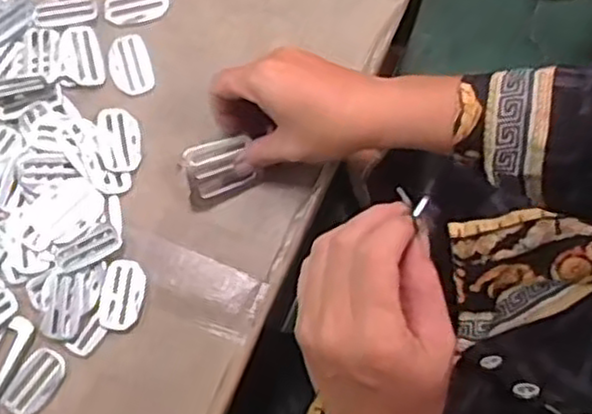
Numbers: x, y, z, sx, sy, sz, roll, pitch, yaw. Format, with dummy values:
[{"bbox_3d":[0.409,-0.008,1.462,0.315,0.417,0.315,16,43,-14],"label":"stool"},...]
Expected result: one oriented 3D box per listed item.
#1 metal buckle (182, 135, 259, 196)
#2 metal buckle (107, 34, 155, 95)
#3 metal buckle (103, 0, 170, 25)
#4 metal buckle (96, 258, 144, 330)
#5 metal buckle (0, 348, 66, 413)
[{"bbox_3d":[-0.053,-0.028,0.509,0.041,0.010,0.036,-19,100,-7],"label":"metal buckle"},{"bbox_3d":[-0.120,-0.102,0.534,0.030,0.004,0.044,-20,77,-4],"label":"metal buckle"},{"bbox_3d":[-0.116,-0.147,0.541,0.047,0.004,0.024,-14,77,-3],"label":"metal buckle"},{"bbox_3d":[-0.116,0.059,0.501,0.029,0.005,0.046,10,81,10],"label":"metal buckle"},{"bbox_3d":[-0.171,0.115,0.488,0.027,0.004,0.045,35,79,8],"label":"metal buckle"}]

